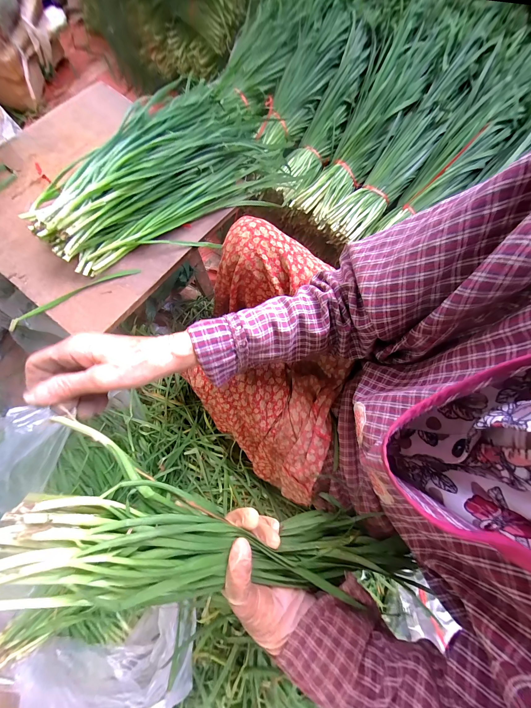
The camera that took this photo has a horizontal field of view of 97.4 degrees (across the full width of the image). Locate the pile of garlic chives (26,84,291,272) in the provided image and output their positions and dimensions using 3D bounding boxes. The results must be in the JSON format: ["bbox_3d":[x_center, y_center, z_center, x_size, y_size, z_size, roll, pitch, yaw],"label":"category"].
[{"bbox_3d":[-0.156,-0.338,0.439,0.244,0.096,0.486,38,68,6],"label":"pile of garlic chives"}]

